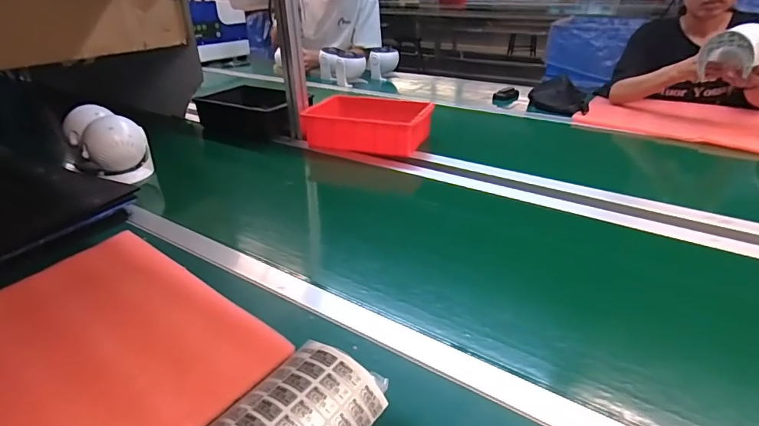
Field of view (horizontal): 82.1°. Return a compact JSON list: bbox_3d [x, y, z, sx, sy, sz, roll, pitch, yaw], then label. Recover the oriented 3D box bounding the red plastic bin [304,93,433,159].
[{"bbox_3d":[-0.030,-0.231,1.121,0.305,0.081,0.194,7,31,16],"label":"red plastic bin"}]

